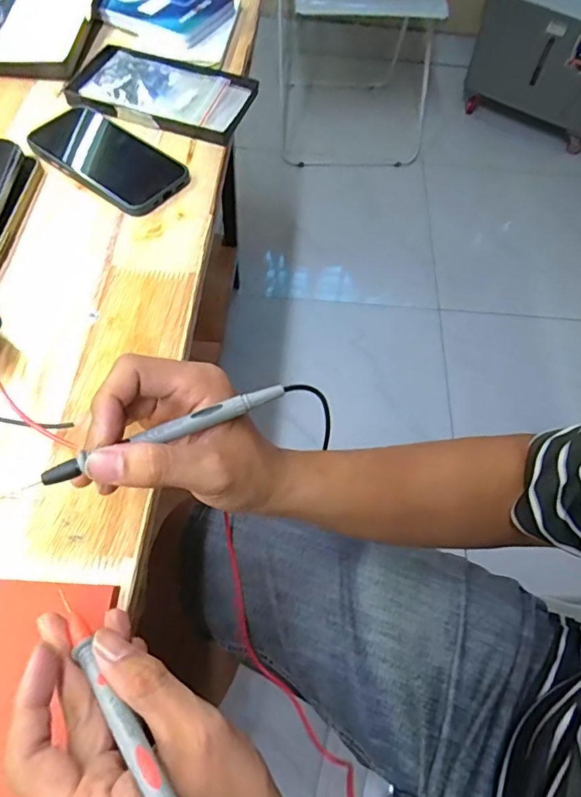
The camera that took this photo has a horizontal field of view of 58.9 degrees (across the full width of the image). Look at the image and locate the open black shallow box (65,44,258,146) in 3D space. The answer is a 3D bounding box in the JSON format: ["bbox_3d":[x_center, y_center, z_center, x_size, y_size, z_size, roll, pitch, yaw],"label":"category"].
[{"bbox_3d":[-0.133,-0.319,0.534,0.180,0.013,0.106,19,61,7],"label":"open black shallow box"}]

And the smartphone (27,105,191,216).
[{"bbox_3d":[-0.171,-0.228,0.482,0.156,0.007,0.082,36,64,15],"label":"smartphone"}]

